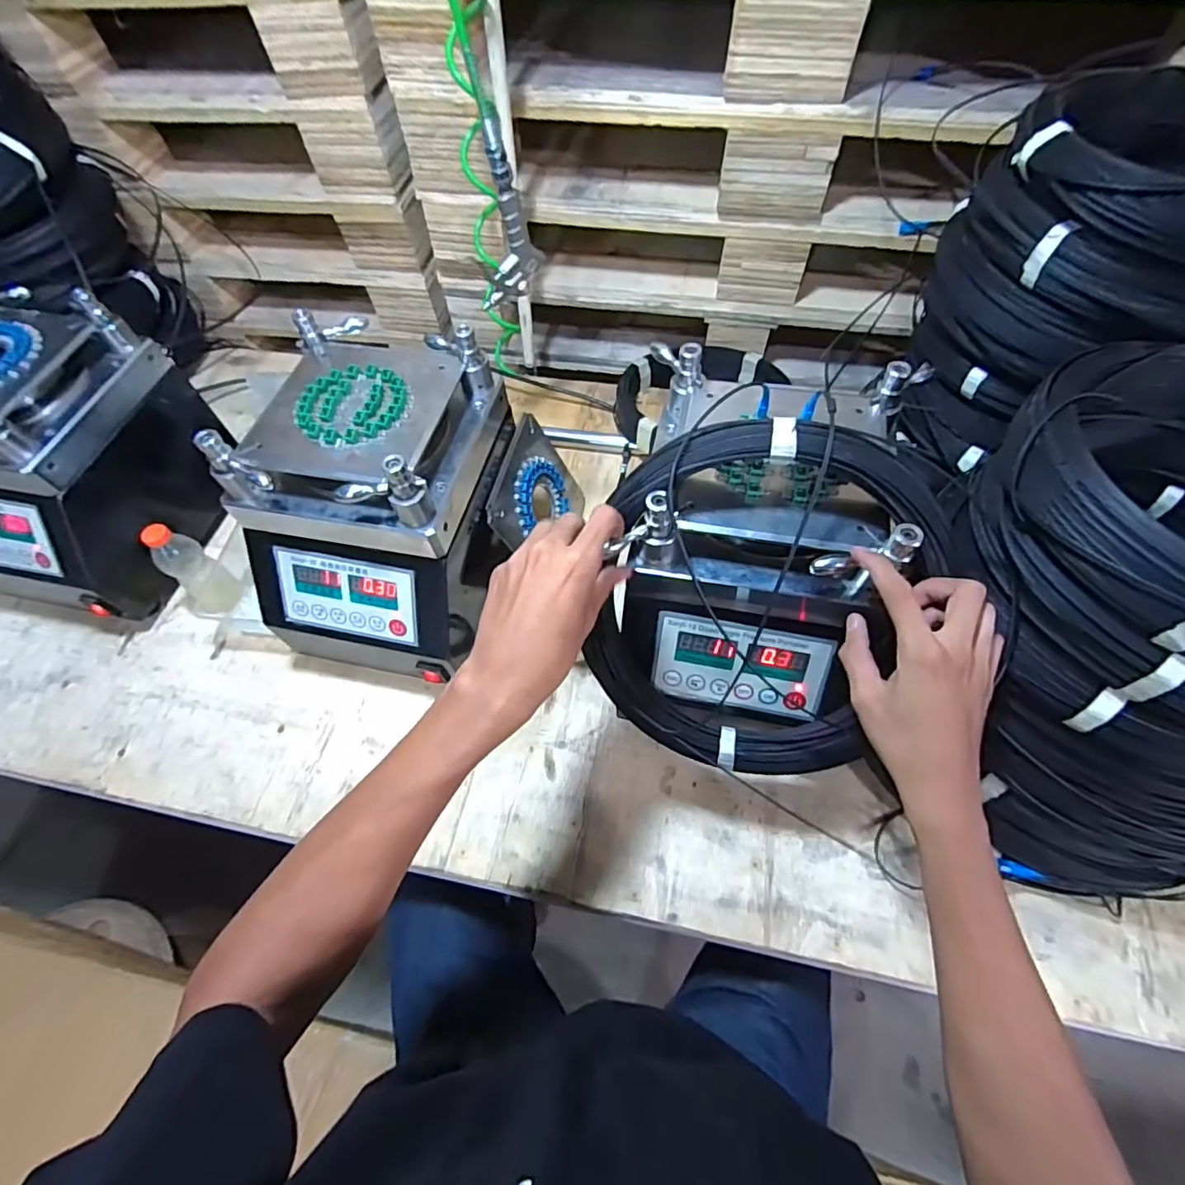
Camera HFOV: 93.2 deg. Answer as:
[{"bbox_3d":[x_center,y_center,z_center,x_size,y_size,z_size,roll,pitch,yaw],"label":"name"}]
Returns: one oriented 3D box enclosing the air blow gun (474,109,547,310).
[{"bbox_3d":[-0.103,-0.422,0.632,0.079,0.172,0.019,-27,62,-11],"label":"air blow gun"}]

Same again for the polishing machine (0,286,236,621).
[{"bbox_3d":[-0.648,-0.157,0.710,0.261,0.302,0.301,13,62,11],"label":"polishing machine"}]

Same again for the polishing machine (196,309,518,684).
[{"bbox_3d":[-0.223,-0.085,0.628,0.218,0.279,0.274,10,62,9],"label":"polishing machine"}]

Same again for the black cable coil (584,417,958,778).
[{"bbox_3d":[0.126,0.005,0.456,0.240,0.300,0.056,16,23,7],"label":"black cable coil"}]

